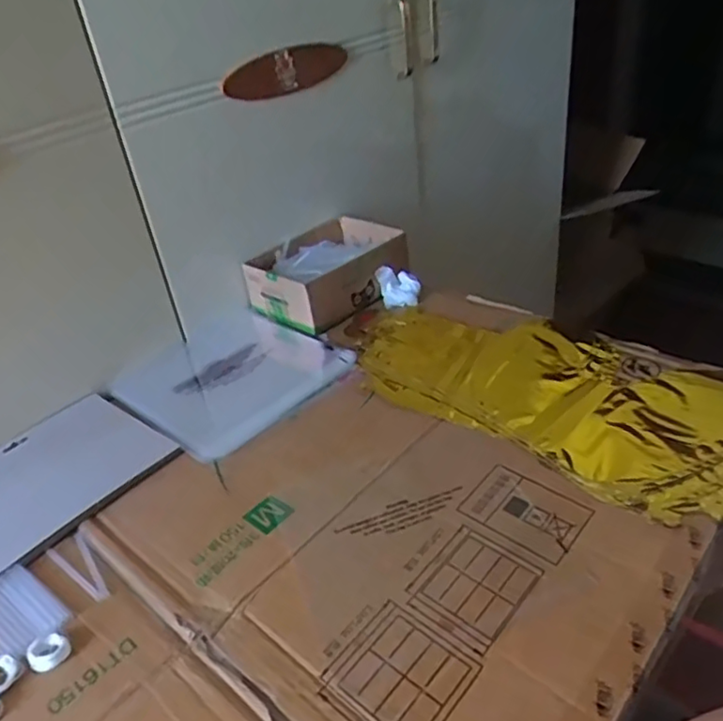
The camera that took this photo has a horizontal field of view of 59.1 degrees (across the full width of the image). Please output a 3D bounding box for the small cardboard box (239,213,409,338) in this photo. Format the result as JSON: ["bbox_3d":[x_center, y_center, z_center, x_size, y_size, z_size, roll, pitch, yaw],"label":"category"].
[{"bbox_3d":[-0.042,-0.118,0.841,0.141,0.064,0.190,25,45,38],"label":"small cardboard box"}]

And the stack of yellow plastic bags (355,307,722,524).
[{"bbox_3d":[0.195,0.030,0.657,0.449,0.037,0.241,21,44,34],"label":"stack of yellow plastic bags"}]

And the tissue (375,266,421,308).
[{"bbox_3d":[0.047,-0.097,0.815,0.055,0.035,0.045,-5,35,4],"label":"tissue"}]

